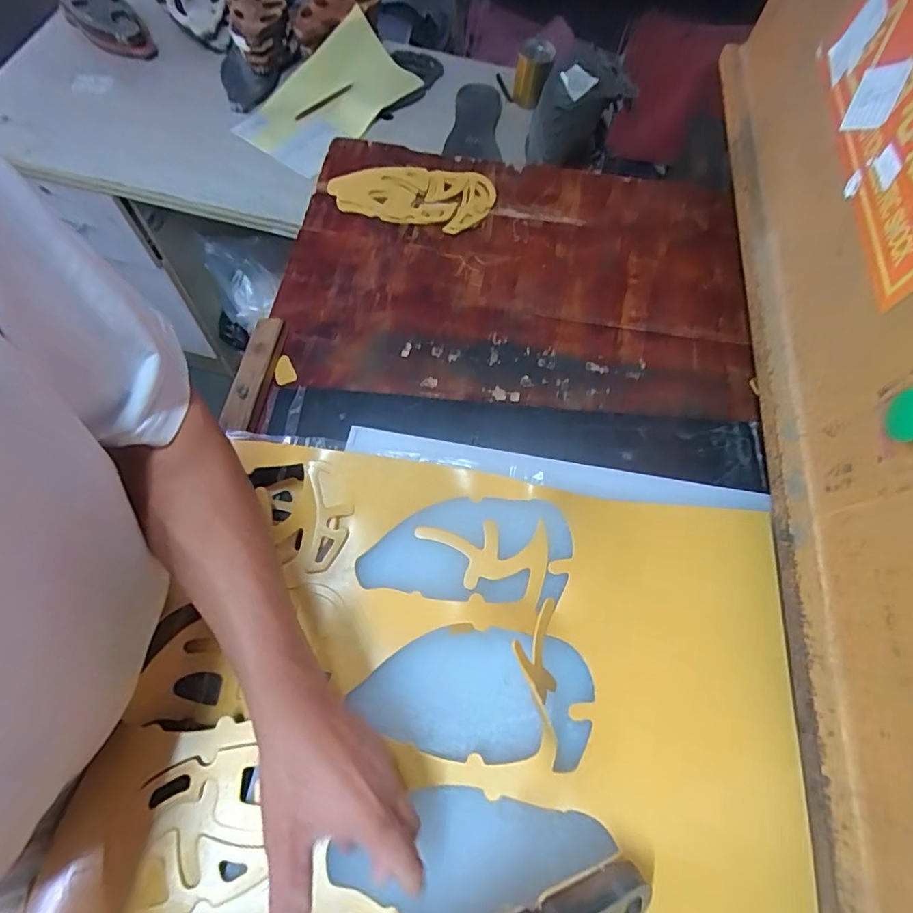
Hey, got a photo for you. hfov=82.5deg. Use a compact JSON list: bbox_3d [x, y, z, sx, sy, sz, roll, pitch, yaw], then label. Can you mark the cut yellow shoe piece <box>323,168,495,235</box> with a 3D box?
[{"bbox_3d":[-0.068,-0.380,0.762,0.243,0.015,0.111,6,66,2],"label":"cut yellow shoe piece"}]

